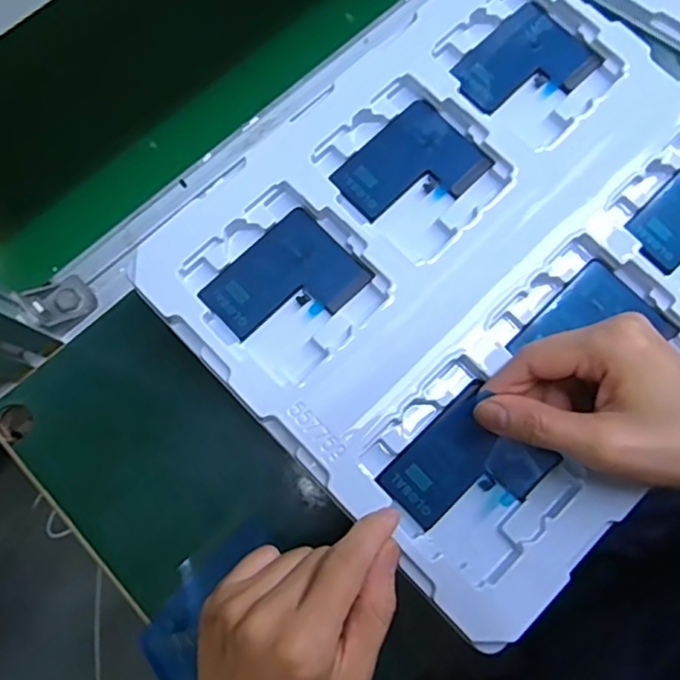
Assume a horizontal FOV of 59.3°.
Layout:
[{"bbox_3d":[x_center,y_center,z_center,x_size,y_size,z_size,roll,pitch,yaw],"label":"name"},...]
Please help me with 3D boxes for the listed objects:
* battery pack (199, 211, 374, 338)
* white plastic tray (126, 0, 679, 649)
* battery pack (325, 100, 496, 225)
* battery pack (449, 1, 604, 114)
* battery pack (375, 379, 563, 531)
[{"bbox_3d":[-0.030,-0.031,0.335,0.079,0.004,0.059,-42,81,-9],"label":"battery pack"},{"bbox_3d":[0.088,-0.050,0.336,0.312,0.015,0.277,-44,81,-9],"label":"white plastic tray"},{"bbox_3d":[0.042,-0.100,0.350,0.078,0.005,0.060,-43,81,-9],"label":"battery pack"},{"bbox_3d":[0.112,-0.167,0.366,0.079,0.004,0.060,-42,81,-9],"label":"battery pack"},{"bbox_3d":[0.067,0.069,0.315,0.074,0.005,0.061,-44,81,-9],"label":"battery pack"}]

